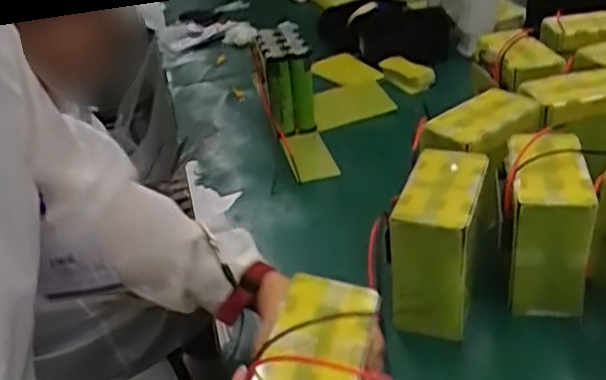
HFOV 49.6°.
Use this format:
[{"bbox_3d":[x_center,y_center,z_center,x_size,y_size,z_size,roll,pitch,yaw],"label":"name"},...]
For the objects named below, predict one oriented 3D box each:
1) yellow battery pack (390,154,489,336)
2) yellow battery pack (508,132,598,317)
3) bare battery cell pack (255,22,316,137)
[{"bbox_3d":[0.143,0.054,0.689,0.074,0.135,0.137,7,35,22],"label":"yellow battery pack"},{"bbox_3d":[0.258,0.033,0.705,0.082,0.140,0.141,3,33,16],"label":"yellow battery pack"},{"bbox_3d":[-0.032,-0.190,1.126,0.085,0.151,0.168,-9,32,-2],"label":"bare battery cell pack"}]

